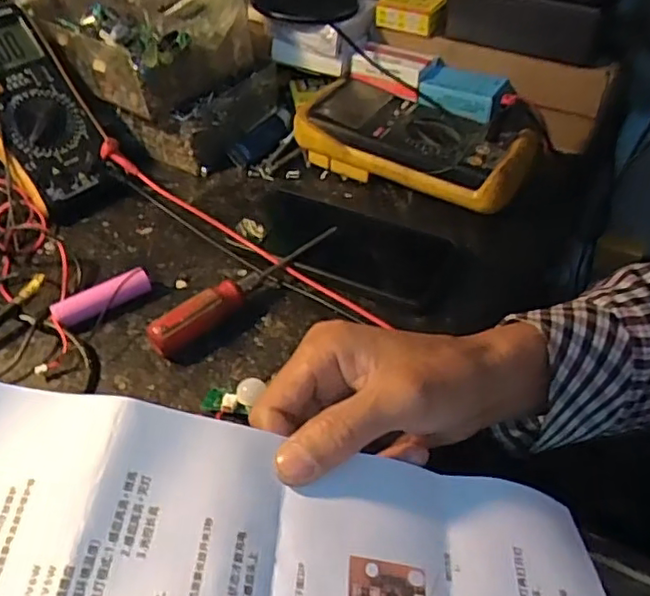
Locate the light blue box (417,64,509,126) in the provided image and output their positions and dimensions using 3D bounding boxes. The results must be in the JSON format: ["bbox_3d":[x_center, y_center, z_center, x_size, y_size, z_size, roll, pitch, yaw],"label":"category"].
[{"bbox_3d":[0.123,-0.185,0.541,0.068,0.020,0.049,28,52,27],"label":"light blue box"}]

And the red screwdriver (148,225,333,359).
[{"bbox_3d":[-0.050,-0.007,0.418,0.152,0.025,0.021,-34,53,-29],"label":"red screwdriver"}]

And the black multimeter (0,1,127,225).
[{"bbox_3d":[-0.237,-0.149,0.496,0.088,0.027,0.177,-34,94,-29],"label":"black multimeter"}]

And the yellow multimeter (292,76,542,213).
[{"bbox_3d":[0.075,-0.135,0.518,0.189,0.047,0.093,21,49,22],"label":"yellow multimeter"}]

